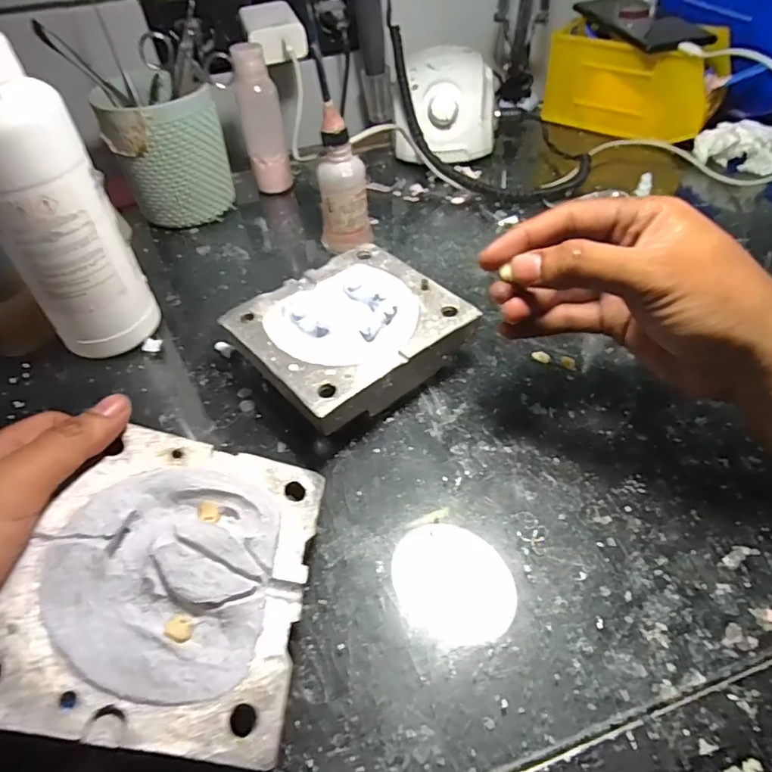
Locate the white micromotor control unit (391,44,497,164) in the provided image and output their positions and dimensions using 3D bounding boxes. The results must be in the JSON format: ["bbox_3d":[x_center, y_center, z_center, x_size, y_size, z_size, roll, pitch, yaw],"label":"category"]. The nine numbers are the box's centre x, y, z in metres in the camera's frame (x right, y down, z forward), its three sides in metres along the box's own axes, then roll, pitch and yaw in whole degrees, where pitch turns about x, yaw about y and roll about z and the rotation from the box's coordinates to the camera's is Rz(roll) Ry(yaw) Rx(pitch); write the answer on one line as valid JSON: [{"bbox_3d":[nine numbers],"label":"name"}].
[{"bbox_3d":[0.058,-0.292,0.562,0.103,0.081,0.126,-2,48,2],"label":"white micromotor control unit"}]

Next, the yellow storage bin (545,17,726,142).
[{"bbox_3d":[0.264,-0.326,0.572,0.168,0.086,0.089,26,55,24],"label":"yellow storage bin"}]

